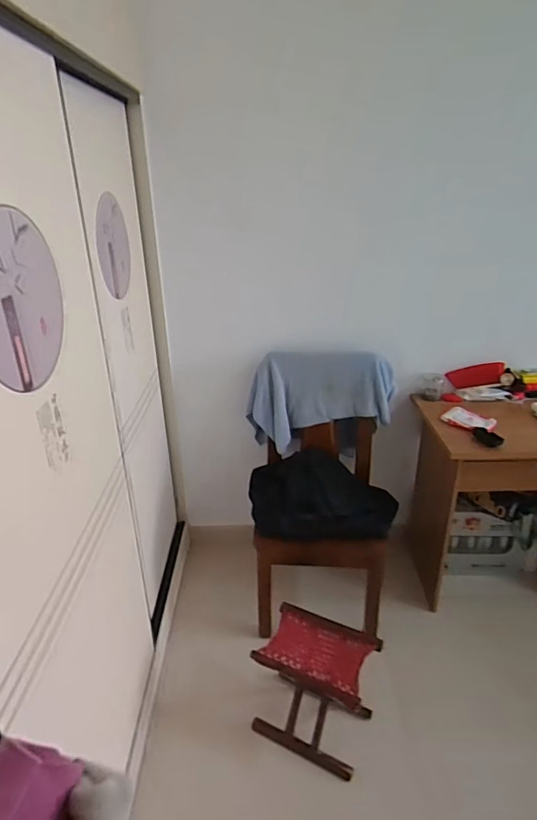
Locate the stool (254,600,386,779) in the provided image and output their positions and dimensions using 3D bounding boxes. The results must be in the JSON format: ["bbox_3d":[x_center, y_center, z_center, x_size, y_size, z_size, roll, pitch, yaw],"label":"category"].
[{"bbox_3d":[0.138,0.839,1.475,0.313,0.359,0.228,11,28,24],"label":"stool"}]

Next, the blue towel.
[{"bbox_3d":[0.202,-0.039,1.904,0.535,0.370,0.095,0,25,1],"label":"blue towel"}]

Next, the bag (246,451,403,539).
[{"bbox_3d":[0.194,0.310,1.829,0.541,0.158,0.347,0,25,2],"label":"bag"}]

